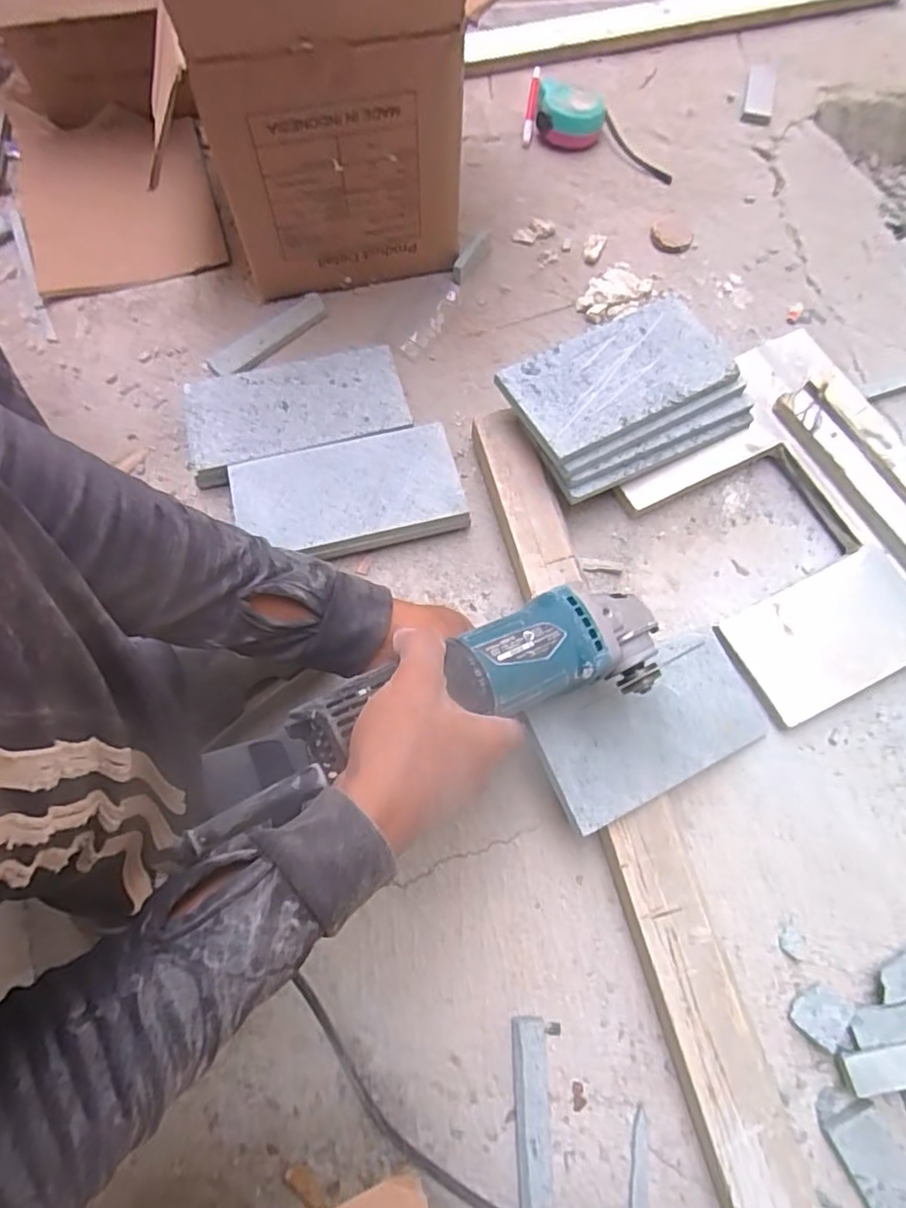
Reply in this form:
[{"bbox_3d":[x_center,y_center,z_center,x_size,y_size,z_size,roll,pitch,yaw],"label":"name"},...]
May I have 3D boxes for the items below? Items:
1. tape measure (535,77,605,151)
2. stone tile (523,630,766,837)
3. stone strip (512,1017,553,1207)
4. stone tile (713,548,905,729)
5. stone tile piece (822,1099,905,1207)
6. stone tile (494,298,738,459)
[{"bbox_3d":[0.141,-0.590,0.748,0.084,0.043,0.068,13,69,4],"label":"tape measure"},{"bbox_3d":[0.154,0.091,0.476,0.200,0.007,0.096,-18,76,-27],"label":"stone tile"},{"bbox_3d":[0.053,0.347,0.417,0.023,0.011,0.114,0,69,-1],"label":"stone strip"},{"bbox_3d":[0.323,0.025,0.526,0.164,0.008,0.098,-27,70,-5],"label":"stone tile"},{"bbox_3d":[0.285,0.385,0.399,0.038,0.013,0.101,-24,71,-10],"label":"stone tile piece"},{"bbox_3d":[0.146,-0.204,0.544,0.197,0.012,0.099,-28,72,-11],"label":"stone tile"}]

